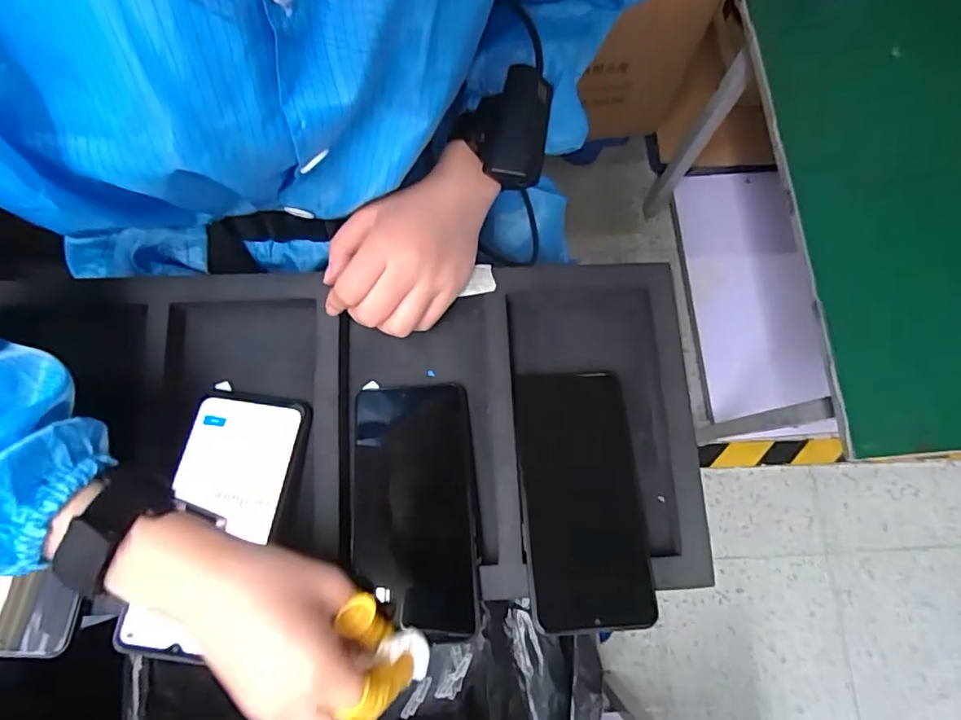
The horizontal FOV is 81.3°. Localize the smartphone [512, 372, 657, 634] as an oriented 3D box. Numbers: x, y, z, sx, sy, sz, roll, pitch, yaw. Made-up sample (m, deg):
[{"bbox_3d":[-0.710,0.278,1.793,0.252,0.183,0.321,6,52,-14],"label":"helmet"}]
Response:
[{"bbox_3d":[0.064,0.085,0.367,0.075,0.016,0.165,-4,63,1],"label":"smartphone"}]

